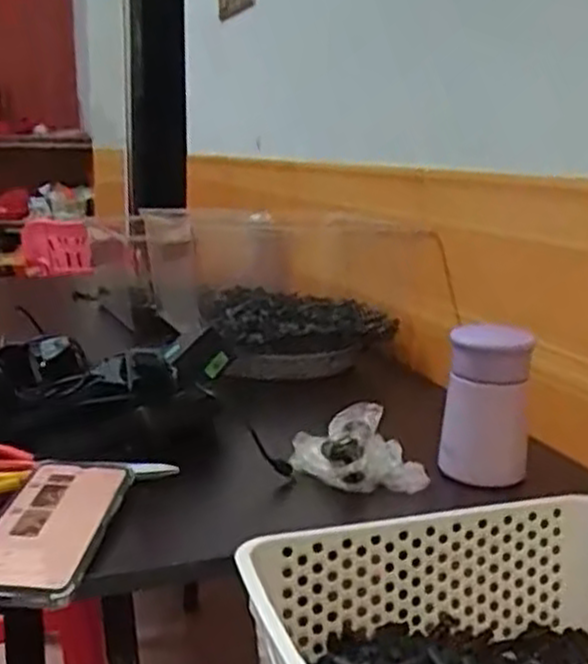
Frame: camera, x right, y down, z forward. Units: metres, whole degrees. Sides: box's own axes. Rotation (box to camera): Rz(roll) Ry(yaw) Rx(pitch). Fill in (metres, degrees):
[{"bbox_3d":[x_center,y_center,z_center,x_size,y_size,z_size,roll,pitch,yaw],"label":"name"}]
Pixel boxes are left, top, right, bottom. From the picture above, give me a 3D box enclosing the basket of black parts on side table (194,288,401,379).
[{"bbox_3d":[0.001,-0.003,0.957,0.224,0.066,0.207,-3,14,-17],"label":"basket of black parts on side table"}]

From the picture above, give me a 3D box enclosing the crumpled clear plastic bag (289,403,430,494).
[{"bbox_3d":[0.049,0.098,0.648,0.094,0.038,0.096,-4,15,-20],"label":"crumpled clear plastic bag"}]

